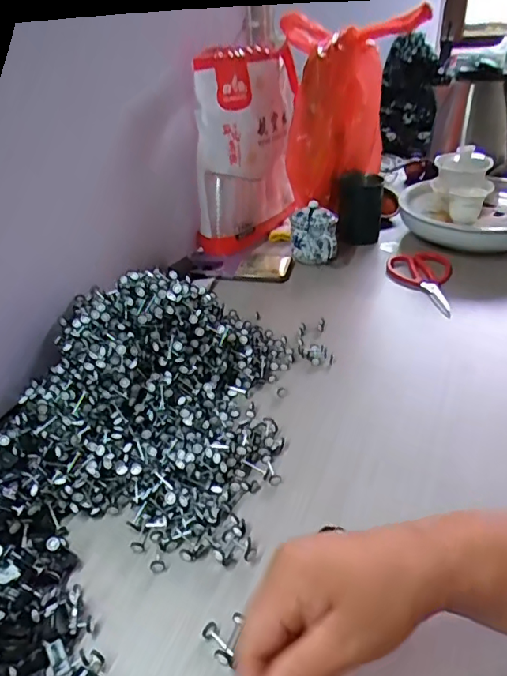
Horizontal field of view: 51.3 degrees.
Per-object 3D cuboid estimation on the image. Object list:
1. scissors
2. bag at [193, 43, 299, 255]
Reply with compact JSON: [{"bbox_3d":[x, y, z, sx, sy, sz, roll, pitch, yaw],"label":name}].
[{"bbox_3d":[0.240,-0.079,0.758,0.091,0.019,0.172,3,34,11],"label":"scissors"},{"bbox_3d":[-0.007,-0.302,0.852,0.063,0.284,0.227,16,38,27],"label":"bag"}]

